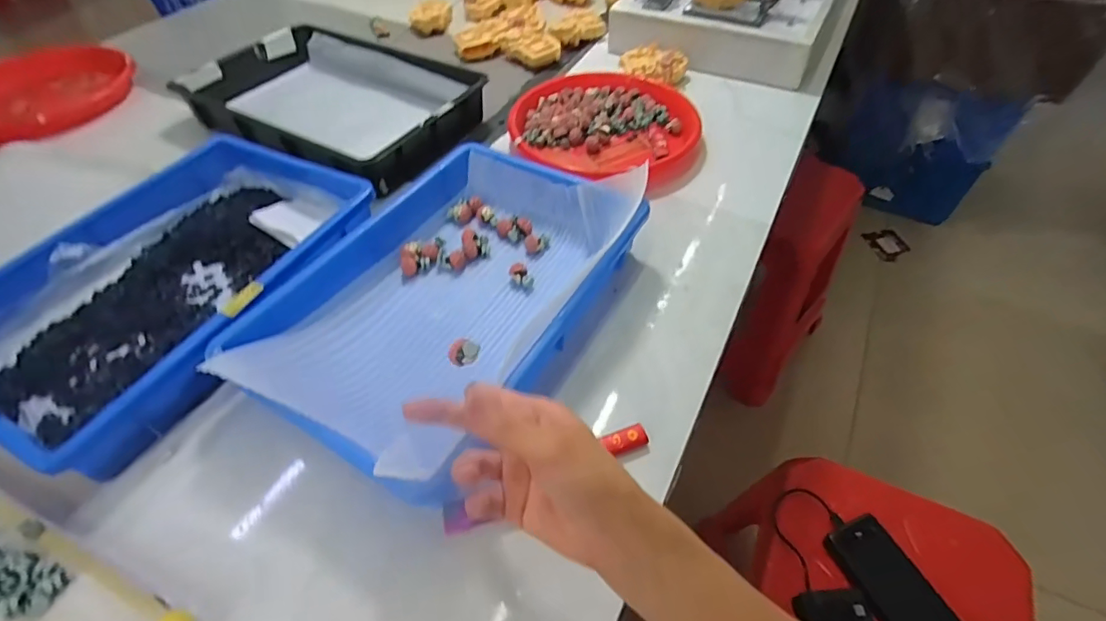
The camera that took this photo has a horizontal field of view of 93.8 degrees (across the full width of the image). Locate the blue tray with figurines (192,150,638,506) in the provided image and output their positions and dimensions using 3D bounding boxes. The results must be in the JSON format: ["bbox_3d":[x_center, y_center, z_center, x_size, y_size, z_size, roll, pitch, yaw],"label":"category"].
[{"bbox_3d":[-0.099,-0.026,0.502,0.250,0.066,0.371,24,54,20],"label":"blue tray with figurines"}]

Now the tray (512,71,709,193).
[{"bbox_3d":[0.068,-0.264,0.720,0.246,0.042,0.254,-1,50,1],"label":"tray"}]

